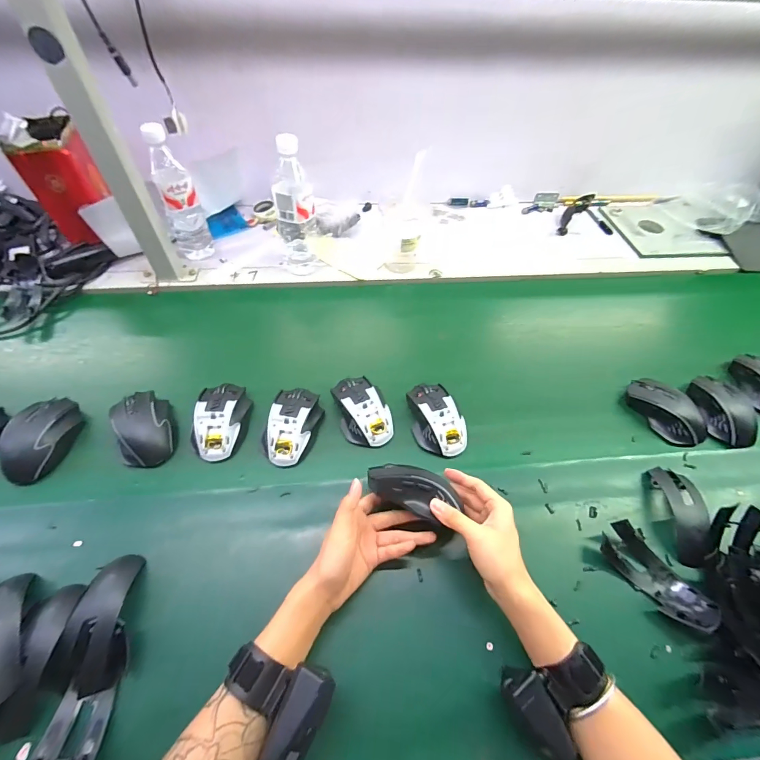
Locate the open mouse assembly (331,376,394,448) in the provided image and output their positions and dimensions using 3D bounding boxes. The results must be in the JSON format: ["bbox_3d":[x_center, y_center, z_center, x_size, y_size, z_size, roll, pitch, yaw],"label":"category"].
[{"bbox_3d":[-0.026,0.044,0.544,0.070,0.041,0.109,-14,56,-13],"label":"open mouse assembly"}]

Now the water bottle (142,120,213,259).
[{"bbox_3d":[-0.367,-0.328,0.684,0.067,0.226,0.058,-21,57,-18],"label":"water bottle"}]

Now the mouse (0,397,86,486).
[{"bbox_3d":[-0.456,0.077,0.508,0.075,0.041,0.121,-3,54,-5],"label":"mouse"}]

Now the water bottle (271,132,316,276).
[{"bbox_3d":[-0.152,-0.303,0.675,0.073,0.228,0.071,-8,54,-9],"label":"water bottle"}]

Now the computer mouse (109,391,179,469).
[{"bbox_3d":[-0.321,0.065,0.514,0.082,0.036,0.103,-16,56,-14],"label":"computer mouse"}]

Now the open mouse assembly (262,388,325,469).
[{"bbox_3d":[-0.125,0.064,0.528,0.072,0.048,0.115,10,54,5],"label":"open mouse assembly"}]

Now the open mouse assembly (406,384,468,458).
[{"bbox_3d":[0.079,0.052,0.538,0.070,0.034,0.117,-18,56,-15],"label":"open mouse assembly"}]

